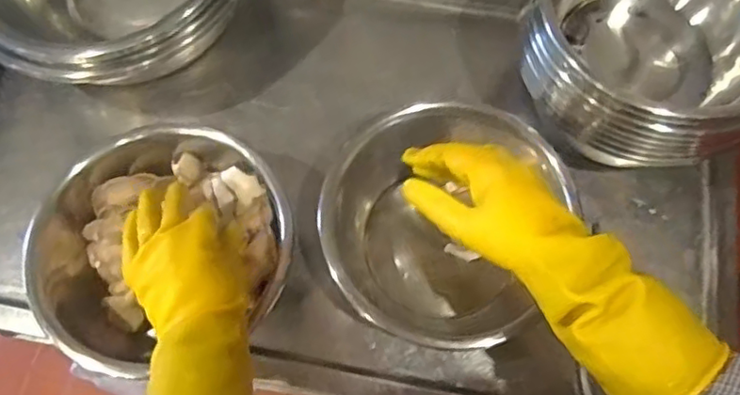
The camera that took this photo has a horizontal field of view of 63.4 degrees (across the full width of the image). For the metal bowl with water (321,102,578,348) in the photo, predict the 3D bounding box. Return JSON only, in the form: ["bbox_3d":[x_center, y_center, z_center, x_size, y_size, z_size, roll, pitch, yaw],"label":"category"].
[{"bbox_3d":[0.064,0.028,0.592,0.204,0.109,0.231,27,72,9],"label":"metal bowl with water"}]

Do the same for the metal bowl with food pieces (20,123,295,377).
[{"bbox_3d":[-0.197,0.027,0.581,0.228,0.094,0.225,0,70,0],"label":"metal bowl with food pieces"}]

